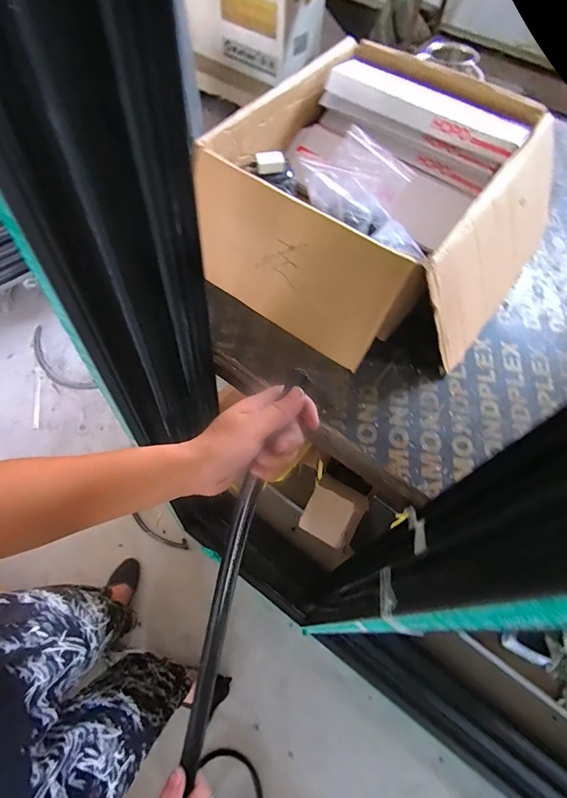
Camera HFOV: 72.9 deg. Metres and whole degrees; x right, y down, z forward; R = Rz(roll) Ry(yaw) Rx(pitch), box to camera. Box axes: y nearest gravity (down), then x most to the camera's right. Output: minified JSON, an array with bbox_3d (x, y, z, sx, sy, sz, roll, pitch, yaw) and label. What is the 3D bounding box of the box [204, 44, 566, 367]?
[{"bbox_3d":[0.195,-0.385,0.754,0.558,0.213,0.642,35,66,14],"label":"box"}]

